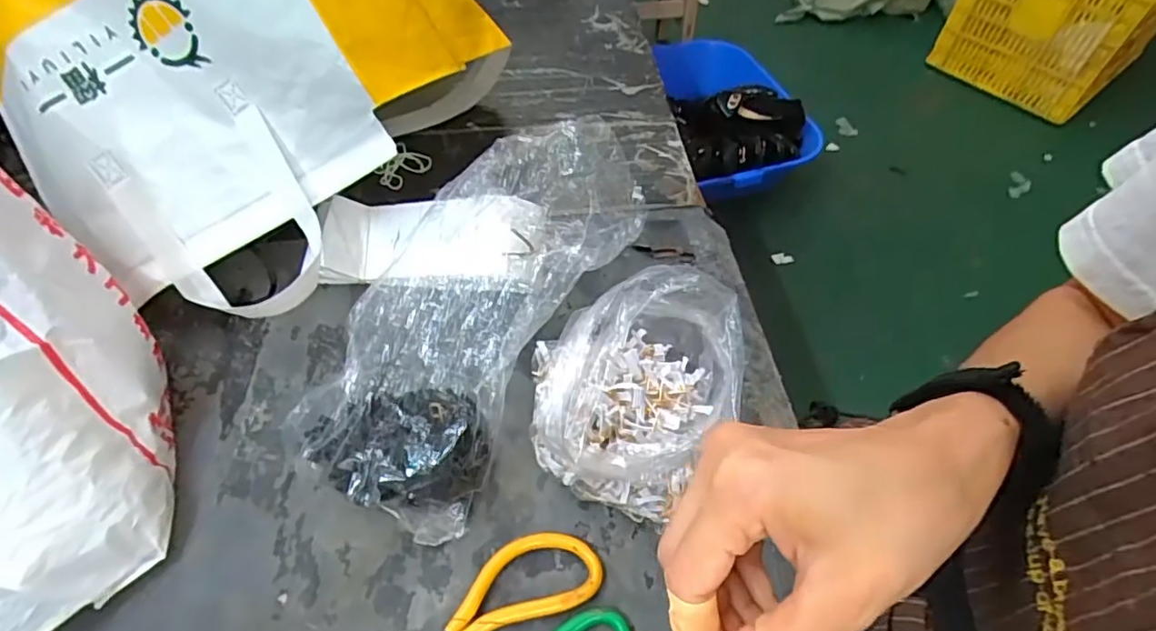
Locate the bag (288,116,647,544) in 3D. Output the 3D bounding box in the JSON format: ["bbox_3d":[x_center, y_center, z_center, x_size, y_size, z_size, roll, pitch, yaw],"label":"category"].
[{"bbox_3d":[-0.090,-0.012,0.433,0.183,0.147,0.282,23,56,14],"label":"bag"}]

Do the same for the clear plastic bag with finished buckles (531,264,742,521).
[{"bbox_3d":[0.036,0.056,0.409,0.140,0.124,0.138,4,53,0],"label":"clear plastic bag with finished buckles"}]

